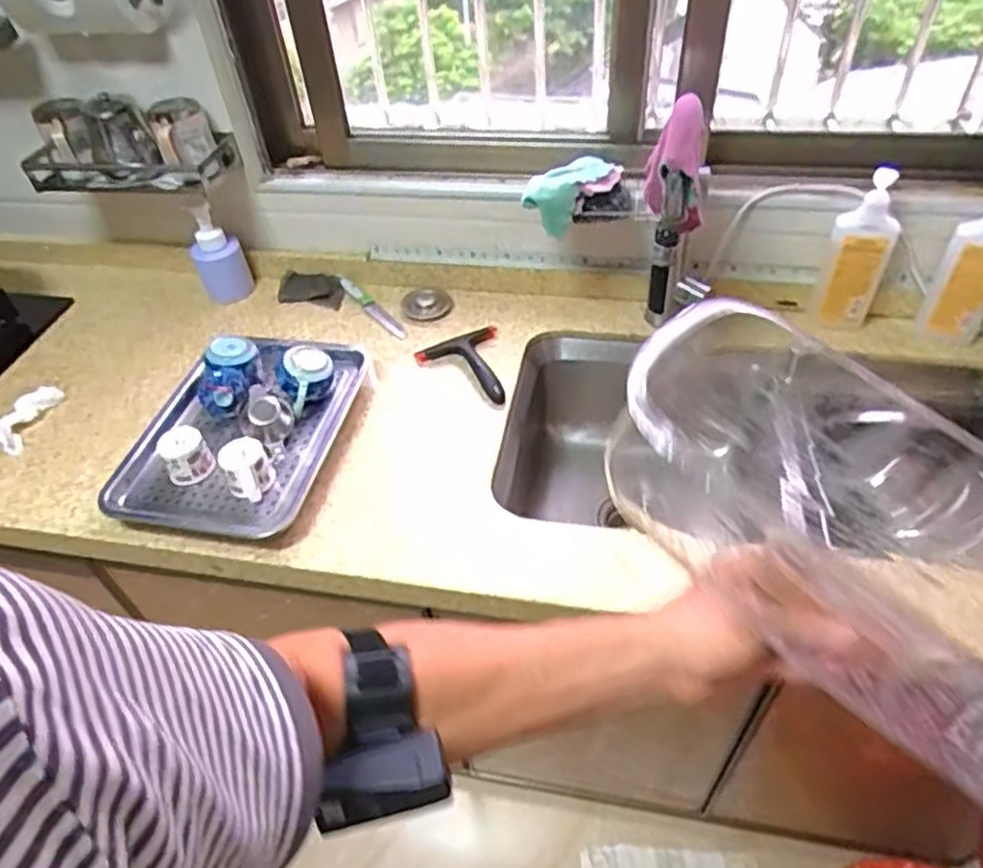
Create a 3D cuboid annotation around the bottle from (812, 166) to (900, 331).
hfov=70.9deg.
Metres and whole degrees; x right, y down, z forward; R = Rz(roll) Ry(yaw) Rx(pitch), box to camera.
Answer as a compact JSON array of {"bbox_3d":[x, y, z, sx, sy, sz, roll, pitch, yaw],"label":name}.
[{"bbox_3d":[0.521,-0.253,0.992,0.081,0.241,0.050,34,58,31],"label":"bottle"}]

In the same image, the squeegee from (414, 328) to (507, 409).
[{"bbox_3d":[-0.028,-0.103,1.052,0.136,0.026,0.166,-20,48,-14],"label":"squeegee"}]

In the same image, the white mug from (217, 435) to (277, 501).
[{"bbox_3d":[-0.308,0.050,0.882,0.059,0.054,0.073,-21,48,-15],"label":"white mug"}]

